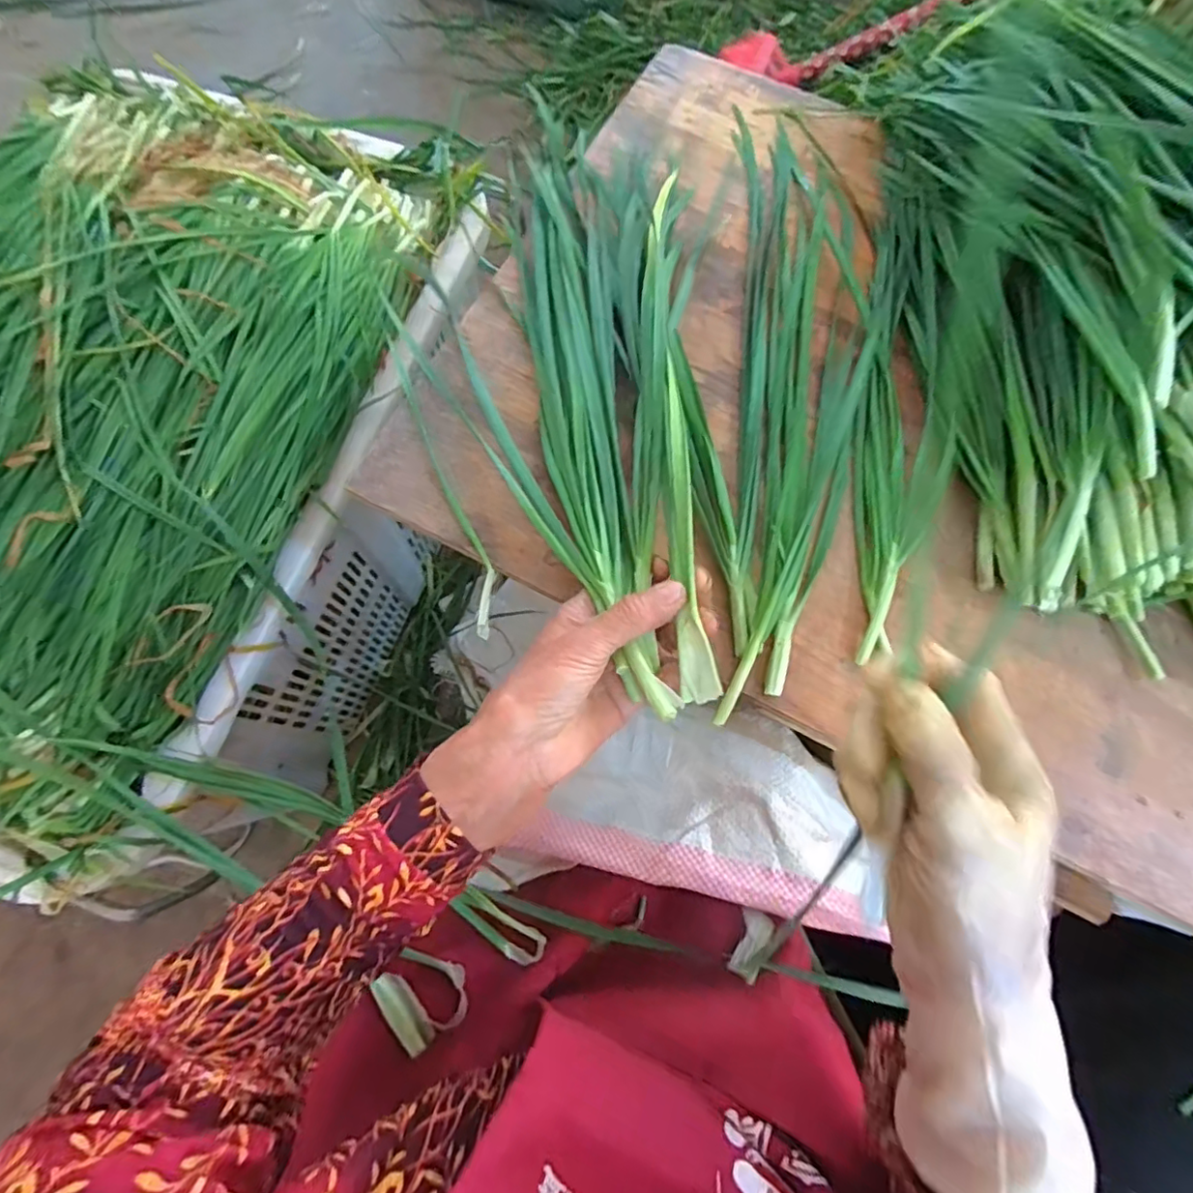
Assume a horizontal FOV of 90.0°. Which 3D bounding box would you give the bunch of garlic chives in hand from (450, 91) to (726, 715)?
[{"bbox_3d":[-0.006,-0.130,0.356,0.130,0.034,0.403,-4,65,-3],"label":"bunch of garlic chives in hand"}]

